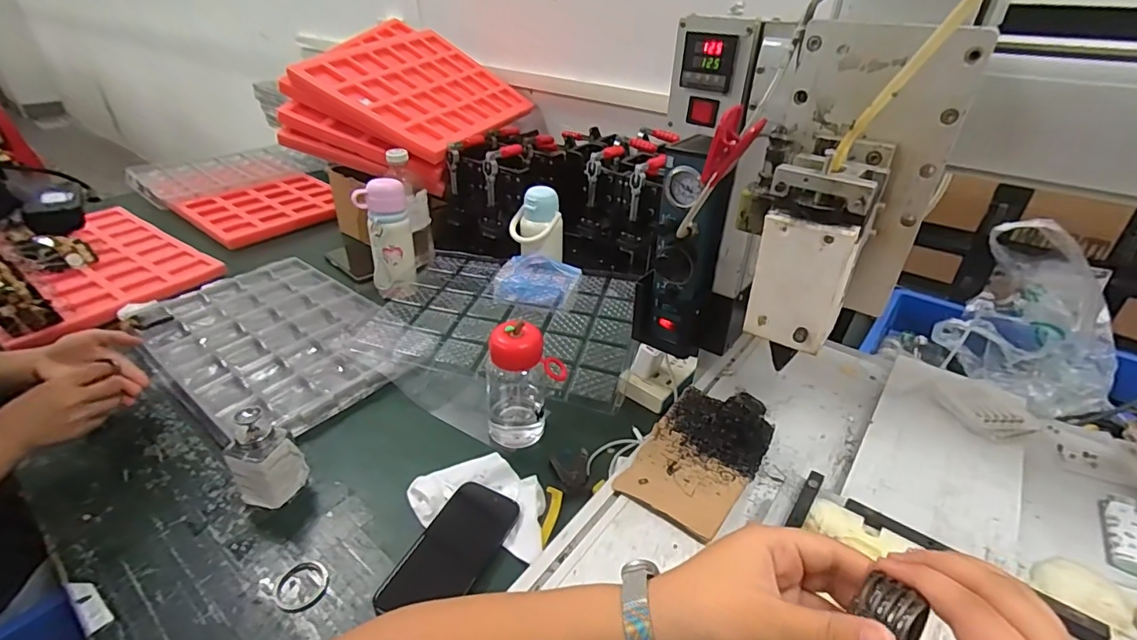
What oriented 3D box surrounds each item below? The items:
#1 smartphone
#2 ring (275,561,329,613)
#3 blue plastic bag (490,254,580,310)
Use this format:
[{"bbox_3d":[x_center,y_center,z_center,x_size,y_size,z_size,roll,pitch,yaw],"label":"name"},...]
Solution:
[{"bbox_3d":[-0.123,0.246,0.552,0.081,0.009,0.161,16,37,20],"label":"smartphone"},{"bbox_3d":[-0.268,0.265,0.516,0.052,0.009,0.049,1,34,-1],"label":"ring"},{"bbox_3d":[-0.056,-0.075,0.944,0.156,0.018,0.164,9,35,10],"label":"blue plastic bag"}]

